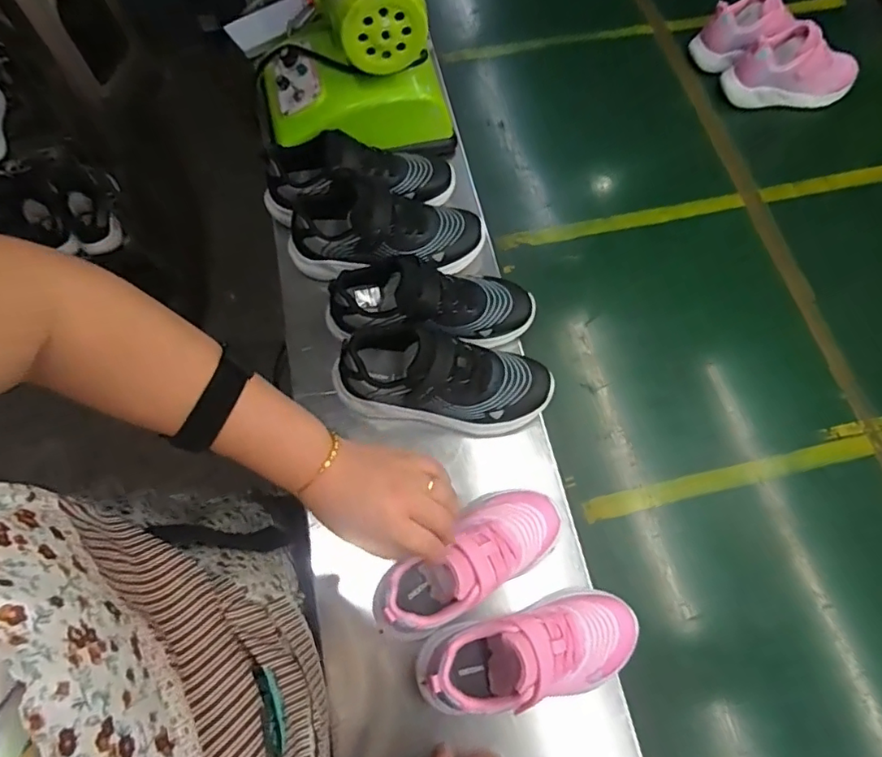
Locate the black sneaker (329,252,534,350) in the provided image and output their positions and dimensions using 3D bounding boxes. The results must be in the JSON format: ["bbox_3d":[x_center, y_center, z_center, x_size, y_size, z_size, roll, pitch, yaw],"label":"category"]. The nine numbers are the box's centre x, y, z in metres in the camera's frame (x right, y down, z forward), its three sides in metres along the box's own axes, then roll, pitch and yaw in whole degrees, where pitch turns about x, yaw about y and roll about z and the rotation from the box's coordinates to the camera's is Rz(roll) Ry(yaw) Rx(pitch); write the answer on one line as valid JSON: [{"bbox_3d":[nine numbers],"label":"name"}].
[{"bbox_3d":[-0.008,-0.081,0.599,0.227,0.094,0.082,3,68,-12],"label":"black sneaker"}]

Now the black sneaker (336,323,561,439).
[{"bbox_3d":[0.002,-0.004,0.555,0.226,0.095,0.091,13,69,6],"label":"black sneaker"}]

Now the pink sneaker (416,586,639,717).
[{"bbox_3d":[0.078,0.241,0.471,0.194,0.090,0.077,-13,69,-5],"label":"pink sneaker"}]

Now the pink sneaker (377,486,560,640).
[{"bbox_3d":[0.029,0.164,0.493,0.183,0.081,0.071,-28,70,-24],"label":"pink sneaker"}]

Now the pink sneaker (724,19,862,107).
[{"bbox_3d":[0.516,-0.449,0.784,0.179,0.082,0.092,-7,68,-3],"label":"pink sneaker"}]

